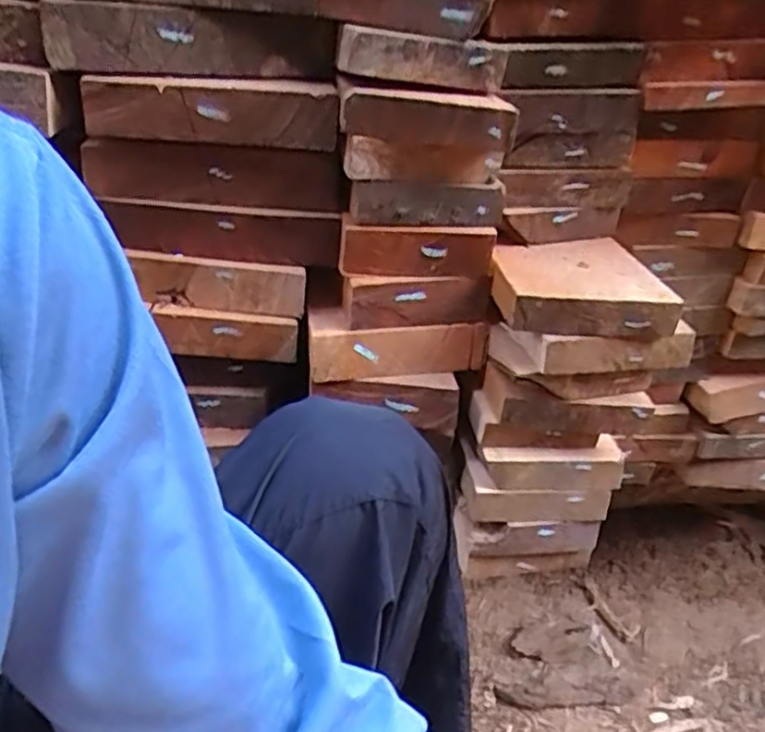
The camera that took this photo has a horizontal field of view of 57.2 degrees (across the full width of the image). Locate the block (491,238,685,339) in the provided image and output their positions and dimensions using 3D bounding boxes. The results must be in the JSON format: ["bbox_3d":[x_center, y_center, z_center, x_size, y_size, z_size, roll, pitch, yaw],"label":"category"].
[{"bbox_3d":[0.152,-0.065,0.561,0.123,0.035,0.120,-2,32,-2],"label":"block"}]

